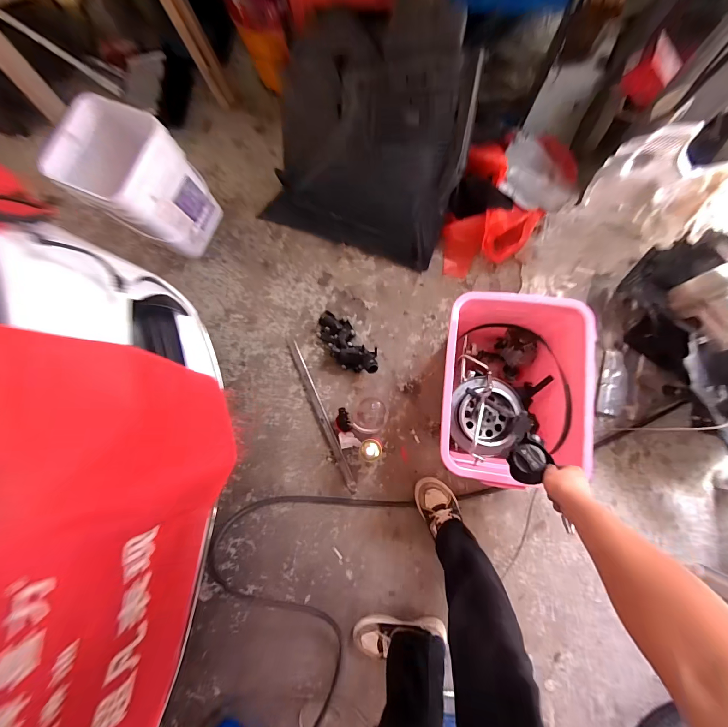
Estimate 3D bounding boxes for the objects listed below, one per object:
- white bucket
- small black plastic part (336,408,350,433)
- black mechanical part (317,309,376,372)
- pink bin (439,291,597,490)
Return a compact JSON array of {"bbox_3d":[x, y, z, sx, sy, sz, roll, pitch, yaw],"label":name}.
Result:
[{"bbox_3d":[-0.694,-0.563,1.020,0.287,0.371,0.281,35,87,7],"label":"white bucket"},{"bbox_3d":[-0.068,0.182,1.005,0.046,0.024,0.087,-1,114,4],"label":"small black plastic part"},{"bbox_3d":[-0.060,-0.063,1.044,0.119,0.080,0.261,-45,83,-2],"label":"black mechanical part"},{"bbox_3d":[0.390,0.069,0.874,0.351,0.231,0.482,5,84,7],"label":"pink bin"}]

